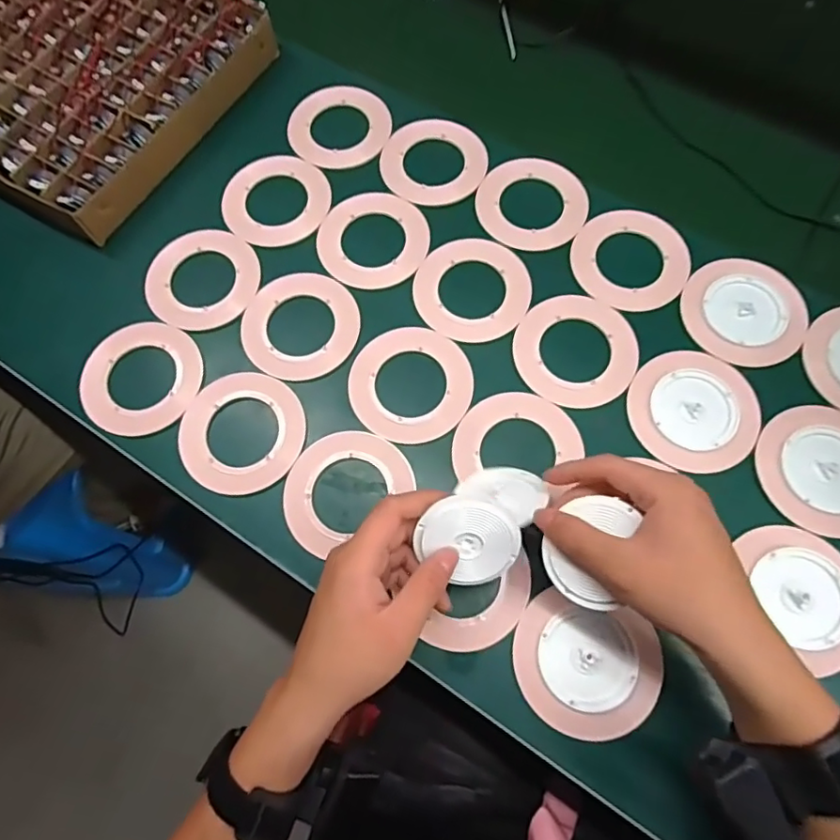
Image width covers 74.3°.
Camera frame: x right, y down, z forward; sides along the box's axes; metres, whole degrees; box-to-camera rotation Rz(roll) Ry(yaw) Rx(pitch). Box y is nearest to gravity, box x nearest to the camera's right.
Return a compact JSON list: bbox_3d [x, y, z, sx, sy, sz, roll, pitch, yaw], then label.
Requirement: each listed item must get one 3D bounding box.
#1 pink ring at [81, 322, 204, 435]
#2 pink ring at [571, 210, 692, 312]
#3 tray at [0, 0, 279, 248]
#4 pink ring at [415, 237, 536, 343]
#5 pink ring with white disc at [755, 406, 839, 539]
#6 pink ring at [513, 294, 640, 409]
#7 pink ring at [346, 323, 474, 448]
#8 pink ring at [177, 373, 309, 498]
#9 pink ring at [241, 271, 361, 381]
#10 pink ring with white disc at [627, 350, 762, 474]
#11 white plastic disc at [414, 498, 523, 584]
[{"bbox_3d":[-0.236,-0.038,0.470,0.098,0.006,0.098,-1,71,2],"label":"pink ring"},{"bbox_3d":[0.185,-0.143,0.490,0.095,0.006,0.103,-1,71,2],"label":"pink ring"},{"bbox_3d":[-0.396,-0.385,0.573,0.416,0.047,0.297,31,75,12],"label":"tray"},{"bbox_3d":[0.046,-0.116,0.488,0.100,0.004,0.101,-1,71,2],"label":"pink ring"},{"bbox_3d":[0.310,0.036,0.421,0.094,0.007,0.097,-1,71,2],"label":"pink ring with white disc"},{"bbox_3d":[0.131,-0.060,0.466,0.100,0.004,0.101,-1,71,2],"label":"pink ring"},{"bbox_3d":[-0.008,-0.030,0.461,0.099,0.004,0.099,16,72,7],"label":"pink ring"},{"bbox_3d":[-0.146,0.009,0.454,0.101,0.004,0.100,-1,71,2],"label":"pink ring"},{"bbox_3d":[-0.105,-0.083,0.484,0.100,0.005,0.101,-1,71,2],"label":"pink ring"},{"bbox_3d":[0.219,-0.009,0.443,0.098,0.004,0.098,-1,71,2],"label":"pink ring with white disc"},{"bbox_3d":[0.033,0.078,0.360,0.063,0.004,0.054,44,98,-7],"label":"white plastic disc"}]

